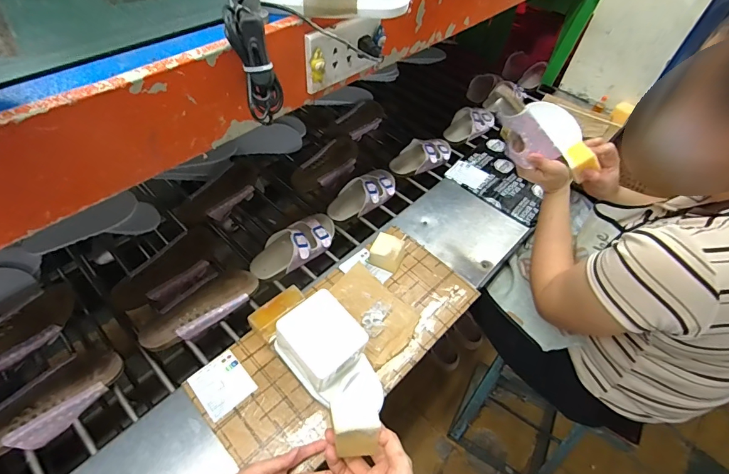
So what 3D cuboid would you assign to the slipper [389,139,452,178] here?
[{"bbox_3d":[0.161,-0.221,1.028,0.190,0.053,0.083,-25,51,-24],"label":"slipper"}]

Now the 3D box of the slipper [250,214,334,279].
[{"bbox_3d":[-0.144,0.007,0.807,0.100,0.061,0.200,27,50,22],"label":"slipper"}]

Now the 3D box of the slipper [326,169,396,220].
[{"bbox_3d":[0.002,-0.110,0.918,0.092,0.058,0.196,31,52,25],"label":"slipper"}]

